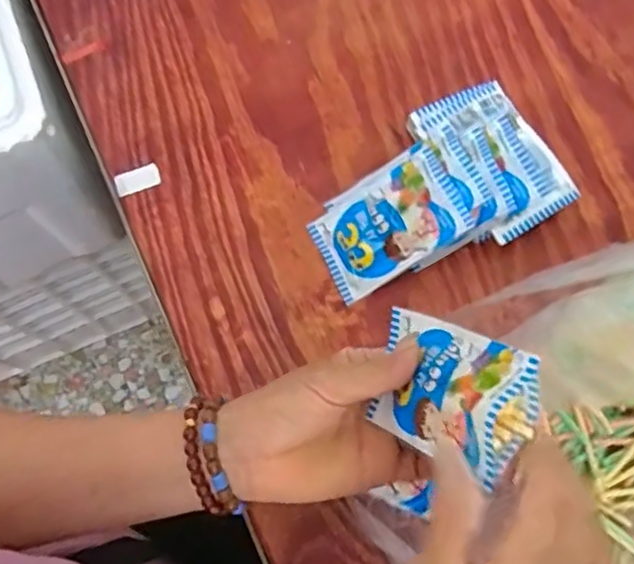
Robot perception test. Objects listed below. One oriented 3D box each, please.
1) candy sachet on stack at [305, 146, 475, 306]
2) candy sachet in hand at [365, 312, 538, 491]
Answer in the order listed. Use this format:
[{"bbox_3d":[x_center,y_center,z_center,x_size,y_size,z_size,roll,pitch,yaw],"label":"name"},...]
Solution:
[{"bbox_3d":[0.047,-0.038,0.449,0.102,0.013,0.065,-34,76,22],"label":"candy sachet on stack"},{"bbox_3d":[0.063,0.053,0.323,0.020,0.100,0.062,21,87,-28],"label":"candy sachet in hand"}]

